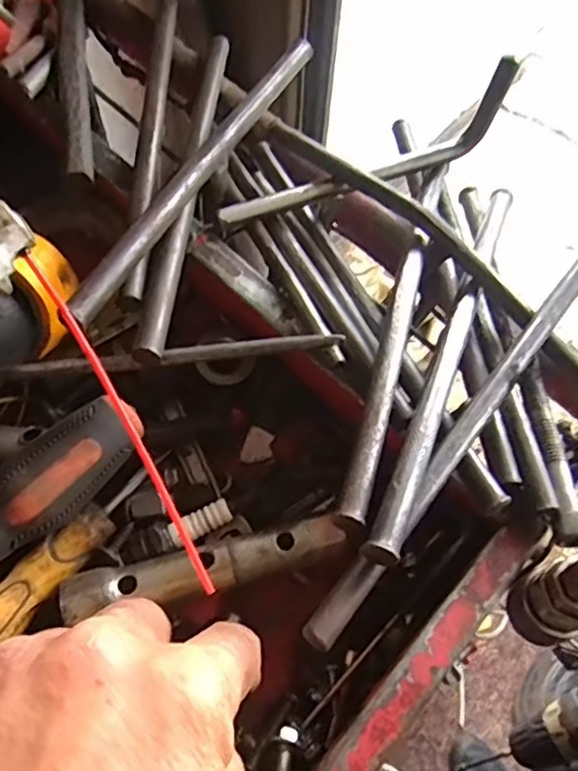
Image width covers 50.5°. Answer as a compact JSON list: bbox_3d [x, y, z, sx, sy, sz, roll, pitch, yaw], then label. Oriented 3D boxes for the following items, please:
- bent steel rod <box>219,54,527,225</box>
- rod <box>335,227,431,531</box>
[{"bbox_3d":[0.032,-0.094,0.251,0.129,0.042,0.007,-24,68,-13],"label":"bent steel rod"},{"bbox_3d":[0.035,-0.010,0.216,0.010,0.017,0.127,15,65,5],"label":"rod"}]

